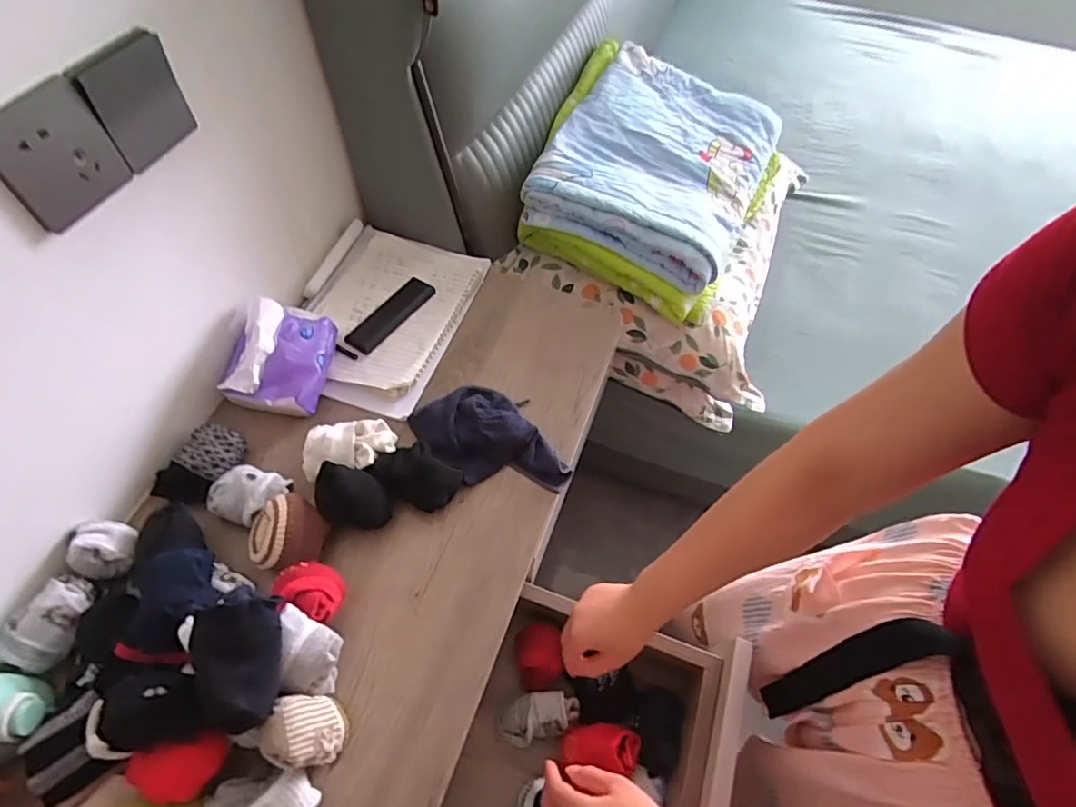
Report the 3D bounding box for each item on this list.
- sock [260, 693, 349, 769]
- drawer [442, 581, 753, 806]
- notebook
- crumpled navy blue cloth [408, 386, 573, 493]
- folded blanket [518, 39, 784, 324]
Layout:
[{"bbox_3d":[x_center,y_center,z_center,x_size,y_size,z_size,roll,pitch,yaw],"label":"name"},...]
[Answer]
[{"bbox_3d":[-0.201,0.286,0.485,0.050,0.078,0.054,1,57,-2],"label":"sock"},{"bbox_3d":[0.041,0.401,0.582,0.245,0.097,0.327,19,59,9],"label":"drawer"},{"bbox_3d":[-0.202,-0.137,0.769,0.175,0.016,0.261,19,60,3],"label":"notebook"},{"bbox_3d":[-0.062,0.047,0.664,0.124,0.024,0.178,-31,64,-20],"label":"crumpled navy blue cloth"},{"bbox_3d":[0.189,-0.396,0.923,0.358,0.135,0.436,25,60,13],"label":"folded blanket"}]

